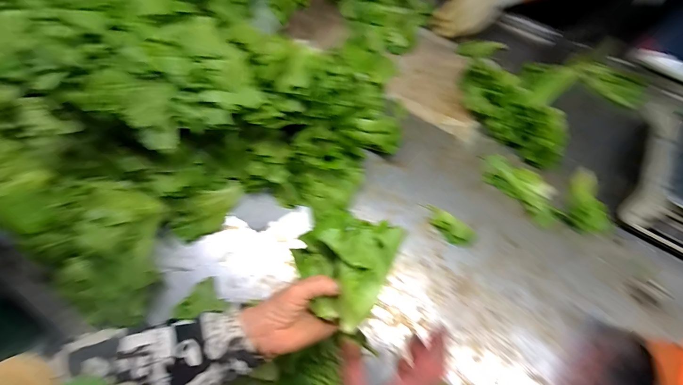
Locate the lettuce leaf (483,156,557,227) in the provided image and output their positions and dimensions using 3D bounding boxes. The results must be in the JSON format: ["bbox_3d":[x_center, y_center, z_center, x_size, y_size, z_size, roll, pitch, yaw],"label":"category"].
[{"bbox_3d":[0.350,-0.013,0.601,0.091,0.021,0.158,-39,73,-18],"label":"lettuce leaf"}]

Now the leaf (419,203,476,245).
[{"bbox_3d":[0.189,0.057,0.557,0.100,0.018,0.039,41,70,15],"label":"leaf"}]

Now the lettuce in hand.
[{"bbox_3d":[0.003,0.078,0.368,0.106,0.050,0.125,32,69,10],"label":"lettuce in hand"}]

